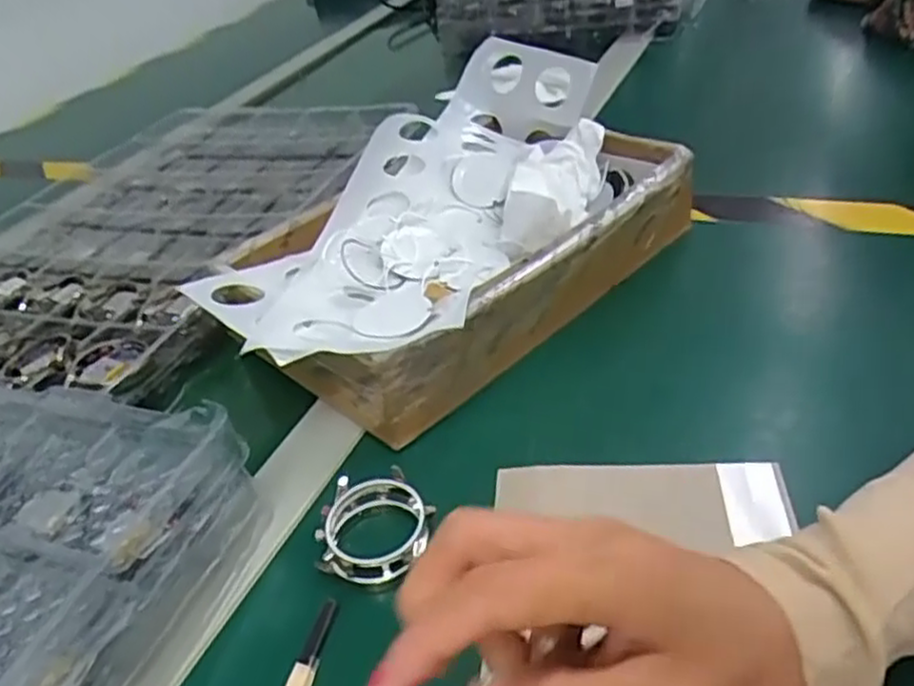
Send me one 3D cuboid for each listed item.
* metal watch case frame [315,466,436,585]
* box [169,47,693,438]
[{"bbox_3d":[-0.038,0.082,0.338,0.045,0.019,0.052,9,41,25],"label":"metal watch case frame"},{"bbox_3d":[-0.002,-0.070,0.478,0.201,0.082,0.326,21,48,37],"label":"box"}]

